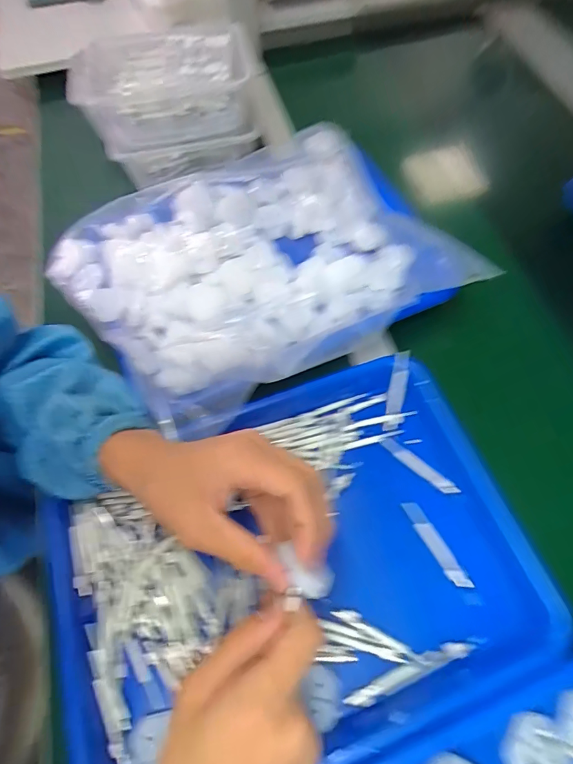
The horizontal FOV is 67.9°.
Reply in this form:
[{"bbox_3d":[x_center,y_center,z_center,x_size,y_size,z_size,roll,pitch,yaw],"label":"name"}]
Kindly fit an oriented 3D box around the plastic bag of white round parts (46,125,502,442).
[{"bbox_3d":[-0.028,-0.117,0.418,0.338,0.063,0.252,-28,66,-12],"label":"plastic bag of white round parts"}]

